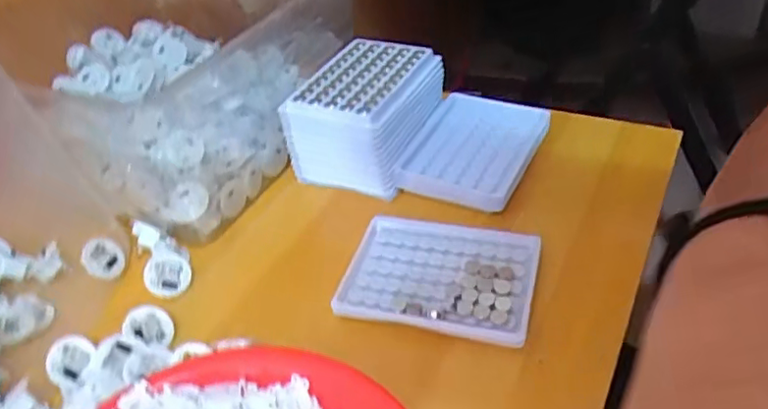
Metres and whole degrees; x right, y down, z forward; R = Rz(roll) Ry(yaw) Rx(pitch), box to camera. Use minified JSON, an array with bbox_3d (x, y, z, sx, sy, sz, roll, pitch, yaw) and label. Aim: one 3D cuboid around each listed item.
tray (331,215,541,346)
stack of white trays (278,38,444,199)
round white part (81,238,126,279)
[{"bbox_3d":[0.038,0.048,0.424,0.129,0.009,0.092,8,42,16],"label":"tray"},{"bbox_3d":[-0.015,-0.084,0.537,0.098,0.077,0.122,14,44,23],"label":"stack of white trays"},{"bbox_3d":[-0.214,0.042,0.465,0.032,0.013,0.031,48,46,-5],"label":"round white part"}]

